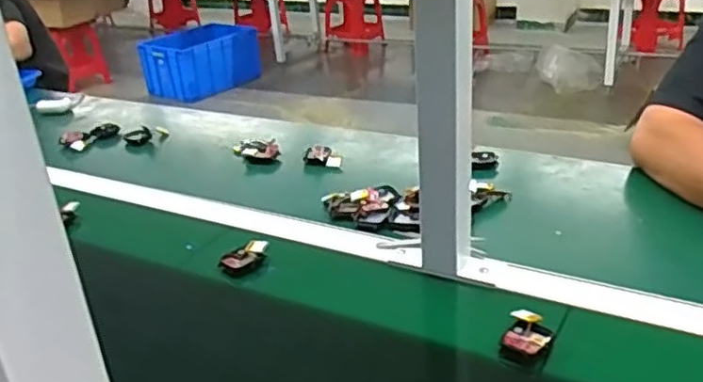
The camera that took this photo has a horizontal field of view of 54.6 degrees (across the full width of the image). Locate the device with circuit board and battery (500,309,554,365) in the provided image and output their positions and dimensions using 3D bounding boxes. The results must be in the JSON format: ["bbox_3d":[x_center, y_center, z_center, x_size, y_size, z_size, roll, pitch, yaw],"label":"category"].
[{"bbox_3d":[0.152,0.125,0.588,0.038,0.020,0.042,11,29,26],"label":"device with circuit board and battery"}]

